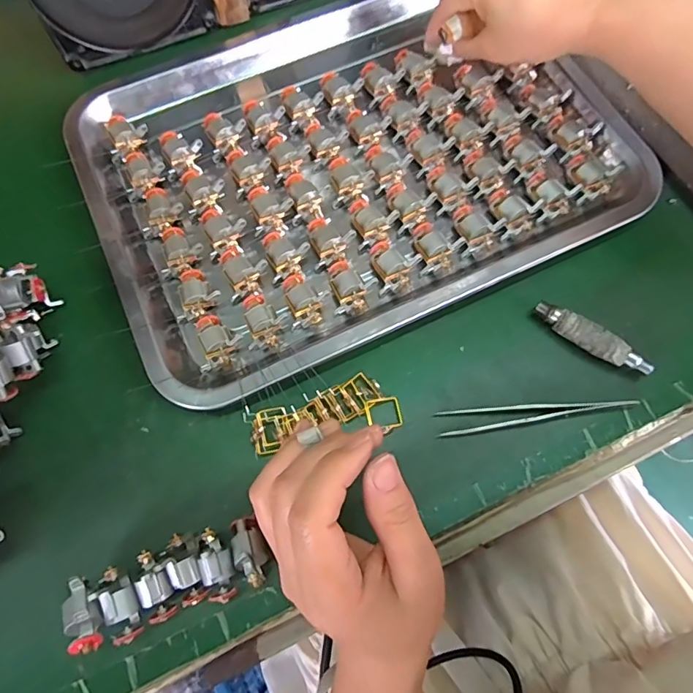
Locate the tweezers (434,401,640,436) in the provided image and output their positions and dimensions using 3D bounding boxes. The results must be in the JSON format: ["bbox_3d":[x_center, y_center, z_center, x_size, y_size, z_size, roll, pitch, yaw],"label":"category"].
[{"bbox_3d":[0.109,0.039,0.279,0.111,0.008,0.014,-5,71,-1],"label":"tweezers"}]

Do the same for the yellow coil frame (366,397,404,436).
[{"bbox_3d":[0.022,0.039,0.281,0.020,0.004,0.019,-11,71,-3],"label":"yellow coil frame"}]

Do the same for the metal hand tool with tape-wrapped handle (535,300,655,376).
[{"bbox_3d":[0.144,-0.004,0.291,0.070,0.020,0.013,35,75,12],"label":"metal hand tool with tape-wrapped handle"}]

